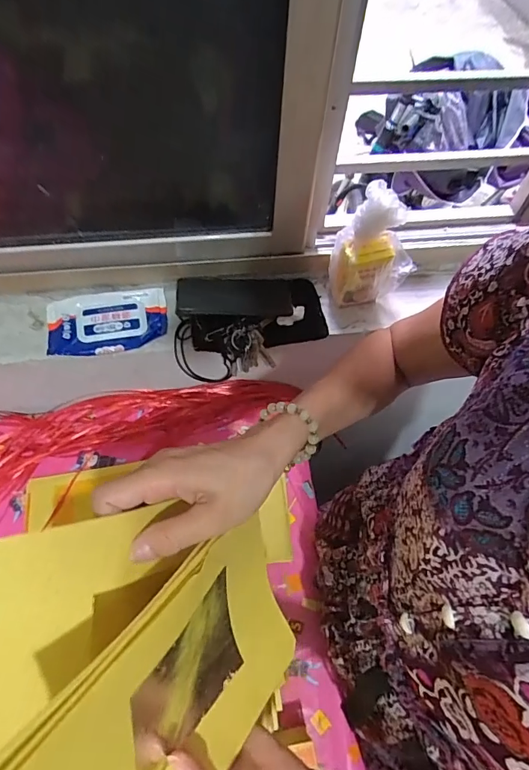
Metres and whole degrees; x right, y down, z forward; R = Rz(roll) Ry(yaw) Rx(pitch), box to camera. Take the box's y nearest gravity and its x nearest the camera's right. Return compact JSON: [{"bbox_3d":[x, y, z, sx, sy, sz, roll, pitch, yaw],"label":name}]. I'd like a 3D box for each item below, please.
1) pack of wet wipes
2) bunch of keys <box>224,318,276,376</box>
[{"bbox_3d":[-0.230,-0.093,0.649,0.167,0.019,0.100,-9,61,-8],"label":"pack of wet wipes"},{"bbox_3d":[-0.021,-0.059,0.644,0.075,0.048,0.062,-13,62,-10],"label":"bunch of keys"}]

